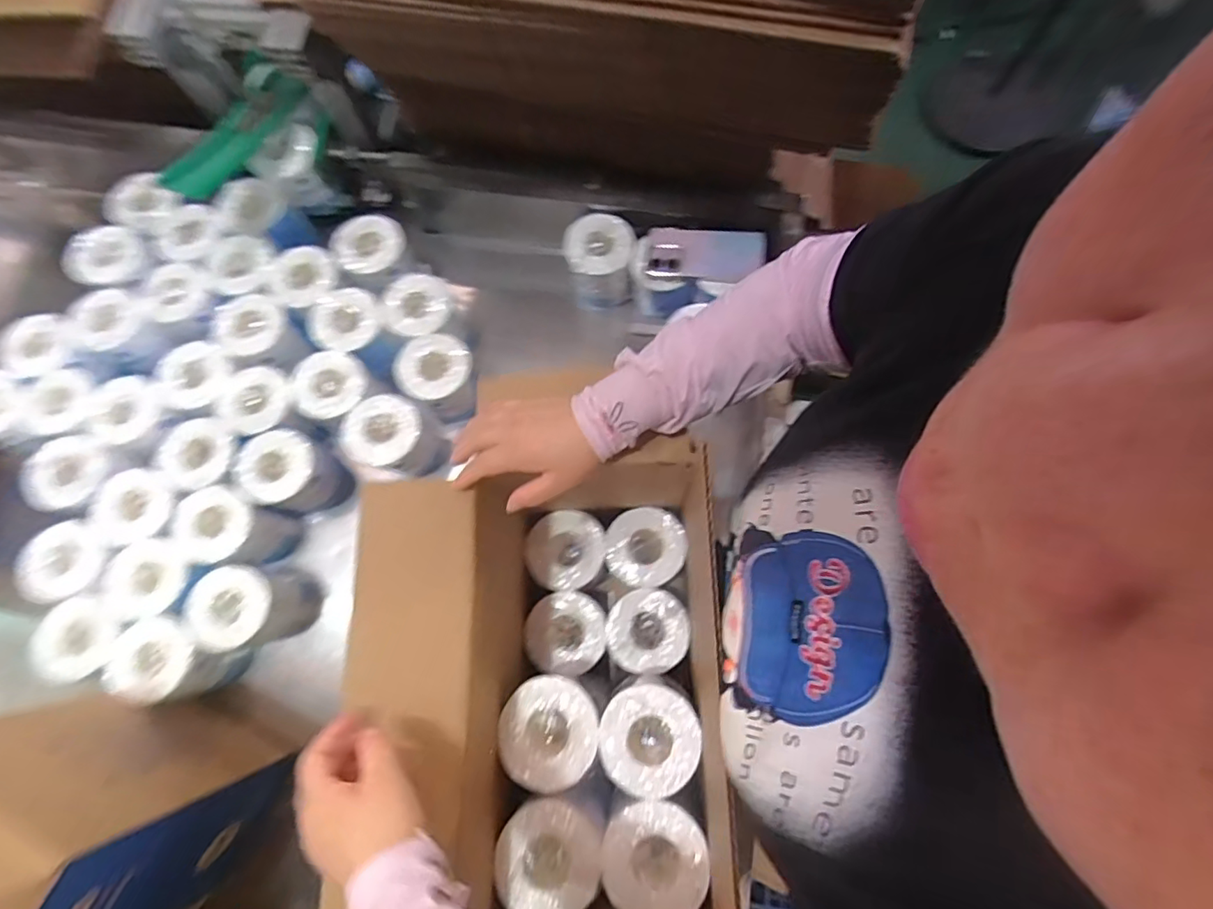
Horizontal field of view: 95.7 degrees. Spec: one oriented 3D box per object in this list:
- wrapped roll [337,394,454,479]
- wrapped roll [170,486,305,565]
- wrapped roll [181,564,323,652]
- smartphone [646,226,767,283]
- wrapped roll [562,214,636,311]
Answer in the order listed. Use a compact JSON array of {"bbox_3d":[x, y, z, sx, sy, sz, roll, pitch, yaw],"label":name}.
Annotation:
[{"bbox_3d":[-0.308,-0.018,0.814,0.098,0.138,0.096,0,75,1],"label":"wrapped roll"},{"bbox_3d":[-0.516,0.106,0.775,0.107,0.118,0.099,14,76,5],"label":"wrapped roll"},{"bbox_3d":[-0.476,0.209,0.751,0.096,0.147,0.100,0,75,1],"label":"wrapped roll"},{"bbox_3d":[0.148,-0.300,0.818,0.169,0.010,0.083,8,77,9],"label":"smartphone"},{"bbox_3d":[-0.010,-0.310,0.885,0.106,0.116,0.100,0,75,1],"label":"wrapped roll"}]

